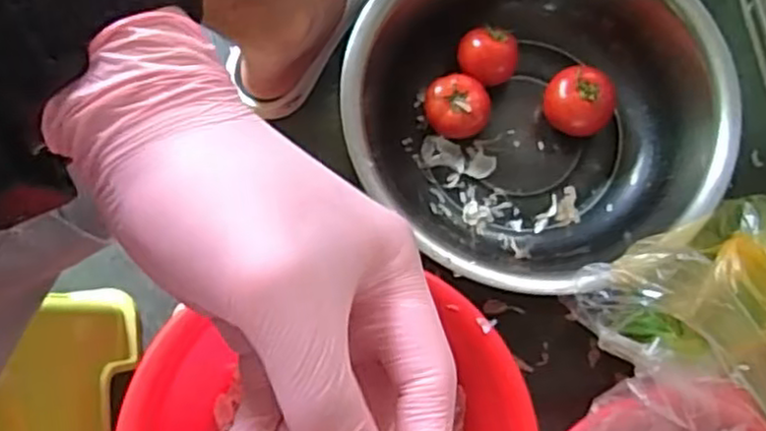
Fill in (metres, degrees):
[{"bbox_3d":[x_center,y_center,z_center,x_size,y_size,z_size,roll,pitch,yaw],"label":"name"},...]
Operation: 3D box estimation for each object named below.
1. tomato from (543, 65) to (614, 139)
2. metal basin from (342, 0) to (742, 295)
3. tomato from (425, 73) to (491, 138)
[{"bbox_3d":[0.206,-0.117,0.758,0.069,0.069,0.062,29,78,6],"label":"tomato"},{"bbox_3d":[0.165,-0.119,0.735,0.325,0.116,0.347,0,76,0],"label":"metal basin"},{"bbox_3d":[0.079,-0.114,0.760,0.067,0.045,0.058,14,77,3],"label":"tomato"}]

